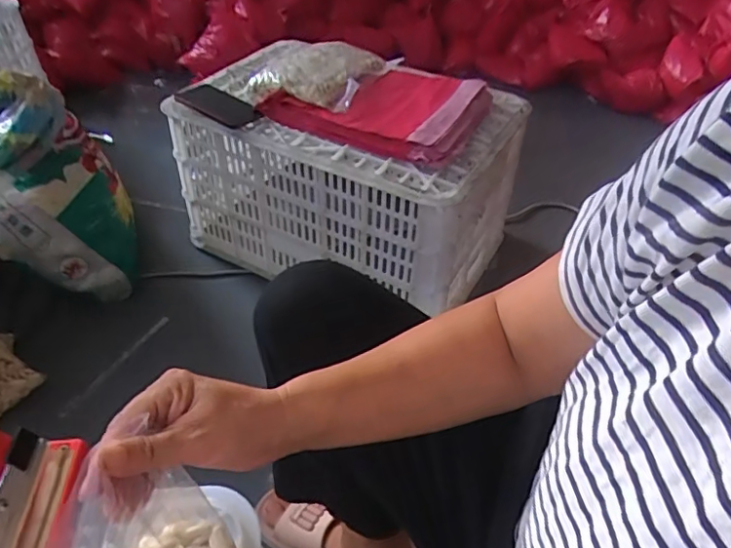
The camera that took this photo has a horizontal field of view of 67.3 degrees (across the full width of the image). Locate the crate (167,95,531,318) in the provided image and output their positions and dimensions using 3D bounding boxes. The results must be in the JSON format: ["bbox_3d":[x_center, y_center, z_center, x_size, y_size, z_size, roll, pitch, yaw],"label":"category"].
[{"bbox_3d":[-0.032,-0.204,1.149,0.609,0.318,0.403,21,48,19],"label":"crate"}]

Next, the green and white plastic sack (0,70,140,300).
[{"bbox_3d":[-0.601,-0.156,1.003,0.273,0.375,0.209,-12,46,-13],"label":"green and white plastic sack"}]

